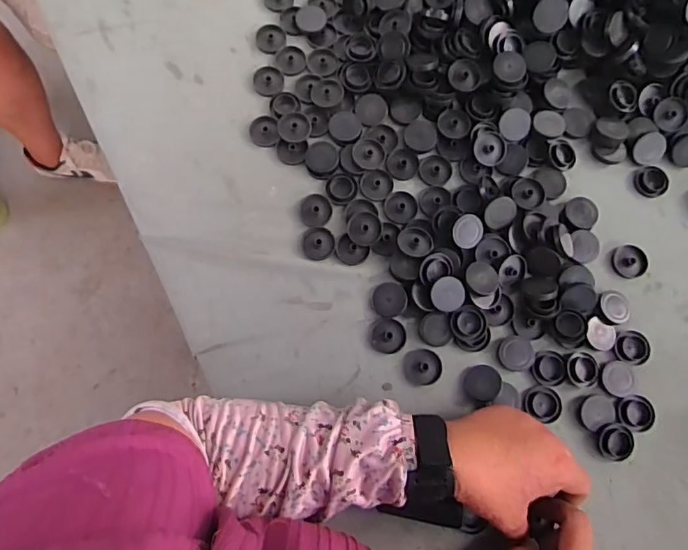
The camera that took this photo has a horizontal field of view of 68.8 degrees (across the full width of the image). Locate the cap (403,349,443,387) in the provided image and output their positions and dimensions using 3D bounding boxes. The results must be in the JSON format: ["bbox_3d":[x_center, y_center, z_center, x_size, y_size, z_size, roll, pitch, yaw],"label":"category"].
[{"bbox_3d":[0.074,0.086,0.469,0.035,0.004,0.033,-3,79,-1],"label":"cap"}]

